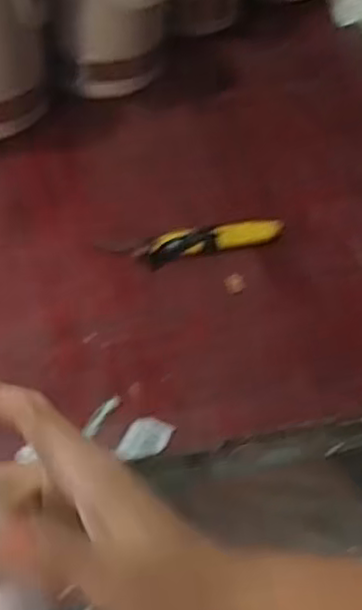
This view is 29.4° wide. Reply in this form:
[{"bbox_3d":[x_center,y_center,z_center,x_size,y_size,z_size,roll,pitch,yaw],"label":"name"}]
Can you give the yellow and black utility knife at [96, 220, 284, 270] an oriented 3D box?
[{"bbox_3d":[0.014,-0.053,0.597,0.153,0.015,0.030,-8,51,-11],"label":"yellow and black utility knife"}]

